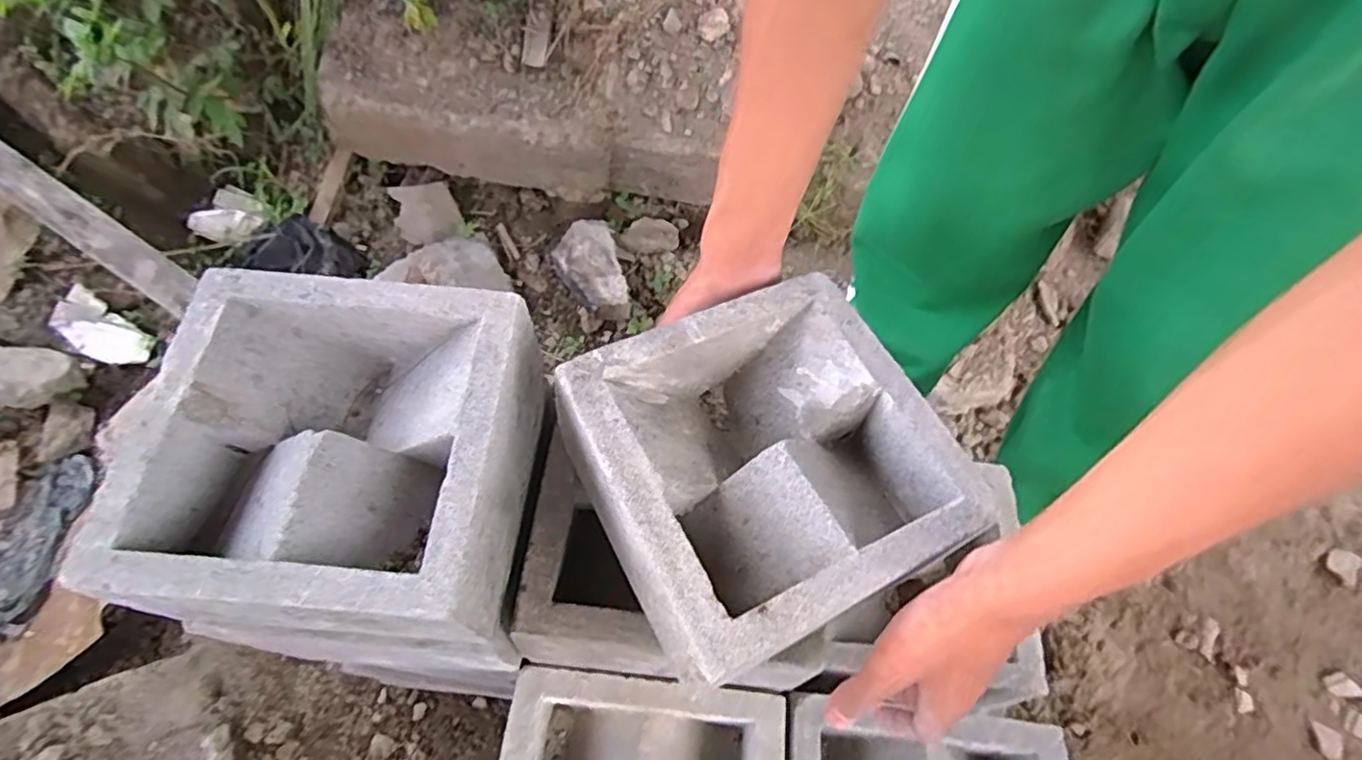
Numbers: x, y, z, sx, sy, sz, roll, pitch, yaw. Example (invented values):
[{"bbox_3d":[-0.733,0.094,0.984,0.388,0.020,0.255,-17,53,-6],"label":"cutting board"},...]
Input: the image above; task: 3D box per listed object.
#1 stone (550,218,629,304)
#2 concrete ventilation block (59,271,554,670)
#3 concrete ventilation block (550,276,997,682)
[{"bbox_3d":[-0.148,-0.181,1.100,0.105,0.062,0.165,-19,60,-10],"label":"stone"},{"bbox_3d":[-0.197,0.054,0.415,0.207,0.118,0.203,3,59,3],"label":"concrete ventilation block"},{"bbox_3d":[0.052,0.052,0.414,0.203,0.082,0.196,-24,61,-13],"label":"concrete ventilation block"}]

